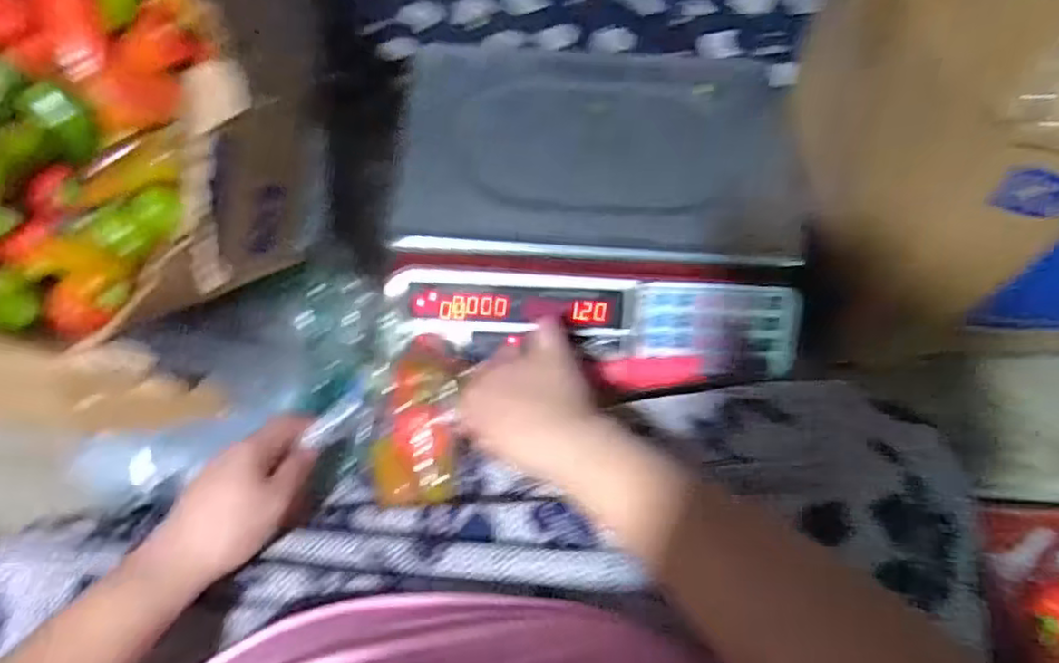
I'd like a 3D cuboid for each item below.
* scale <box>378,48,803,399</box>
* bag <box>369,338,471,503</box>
[{"bbox_3d":[0.057,-0.118,0.590,0.346,0.096,0.335,1,65,-2],"label":"scale"},{"bbox_3d":[-0.081,0.064,0.501,0.064,0.044,0.126,6,73,1],"label":"bag"}]

